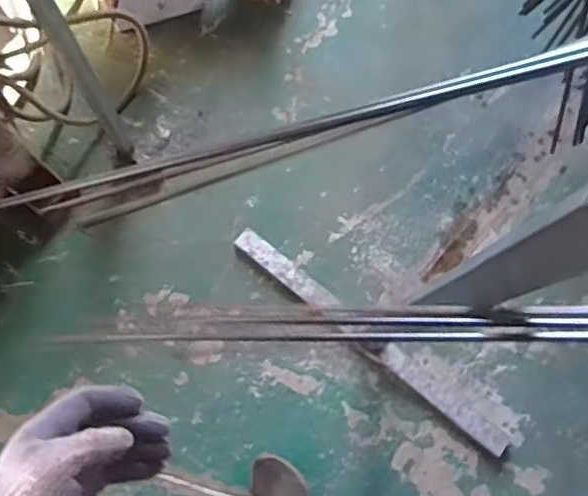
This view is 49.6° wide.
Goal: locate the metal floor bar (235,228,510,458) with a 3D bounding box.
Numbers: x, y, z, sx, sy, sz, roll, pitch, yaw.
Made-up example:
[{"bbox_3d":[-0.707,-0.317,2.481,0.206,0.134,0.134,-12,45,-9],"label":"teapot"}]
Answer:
[{"bbox_3d":[0.179,0.216,1.498,0.783,0.037,0.063,38,78,8],"label":"metal floor bar"}]

